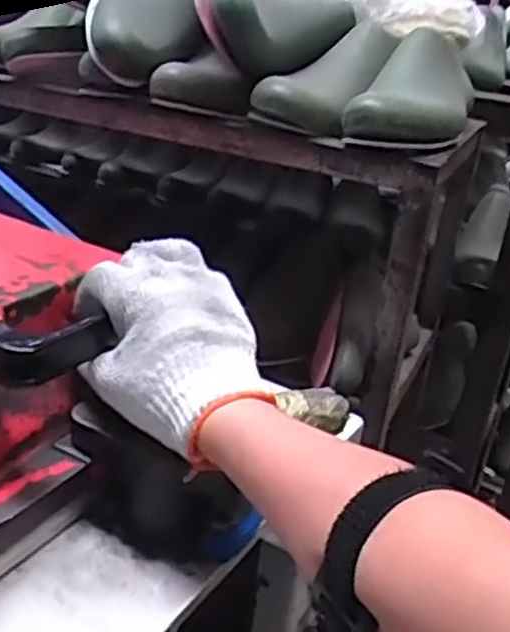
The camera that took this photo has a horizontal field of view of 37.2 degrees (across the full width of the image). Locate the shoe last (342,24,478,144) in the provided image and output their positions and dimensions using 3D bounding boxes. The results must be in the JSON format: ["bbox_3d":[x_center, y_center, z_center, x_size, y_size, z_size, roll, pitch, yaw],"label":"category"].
[{"bbox_3d":[0.153,-0.212,0.689,0.084,0.072,0.247,15,27,16],"label":"shoe last"}]

